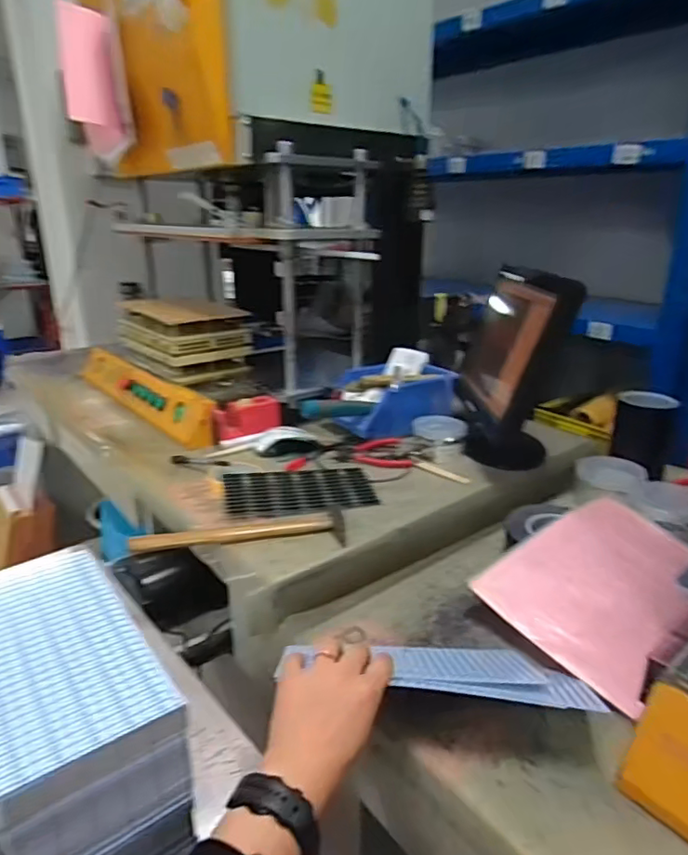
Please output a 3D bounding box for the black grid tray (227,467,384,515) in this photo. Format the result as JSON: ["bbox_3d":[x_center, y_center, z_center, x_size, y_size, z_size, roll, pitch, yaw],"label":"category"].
[{"bbox_3d":[-0.072,0.098,0.921,0.234,0.014,0.131,-5,22,-12],"label":"black grid tray"}]

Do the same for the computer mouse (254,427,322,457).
[{"bbox_3d":[-0.109,0.024,1.092,0.123,0.032,0.055,-8,23,-20],"label":"computer mouse"}]

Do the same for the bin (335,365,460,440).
[{"bbox_3d":[0.111,-0.054,1.172,0.232,0.114,0.182,-1,21,-2],"label":"bin"}]

